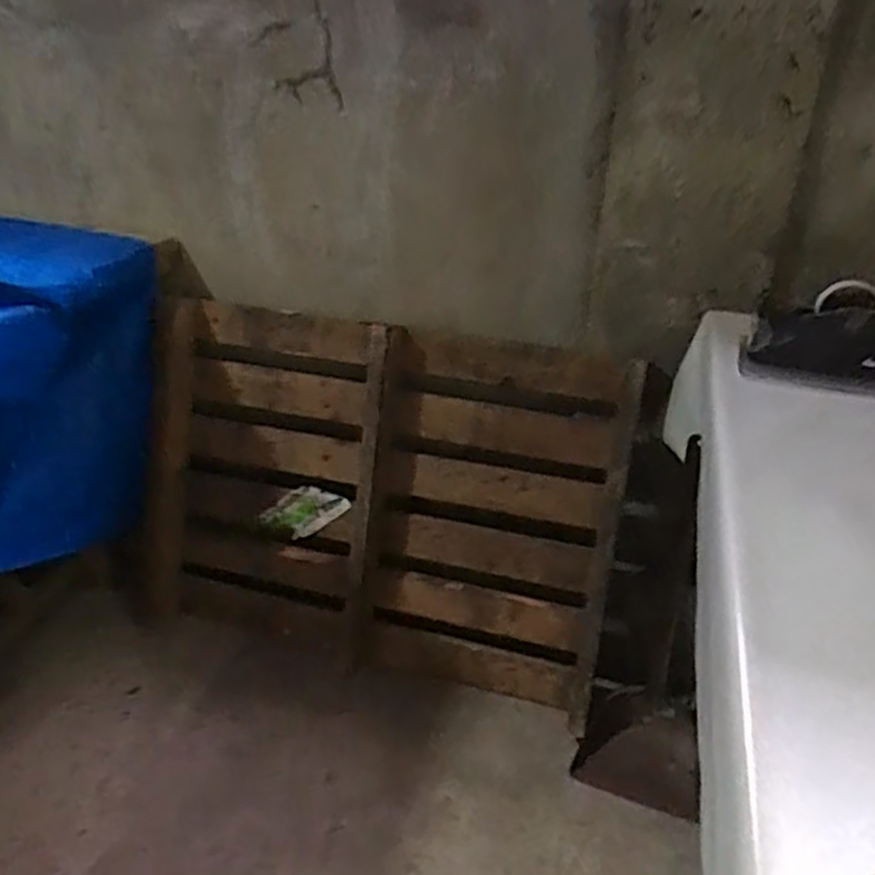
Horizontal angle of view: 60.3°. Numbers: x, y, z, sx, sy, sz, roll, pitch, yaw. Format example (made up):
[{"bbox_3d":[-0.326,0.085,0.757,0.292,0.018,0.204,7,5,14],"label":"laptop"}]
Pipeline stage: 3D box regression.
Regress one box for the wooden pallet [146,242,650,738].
[{"bbox_3d":[-0.112,0.123,1.562,1.063,0.740,0.113,14,14,11],"label":"wooden pallet"}]

